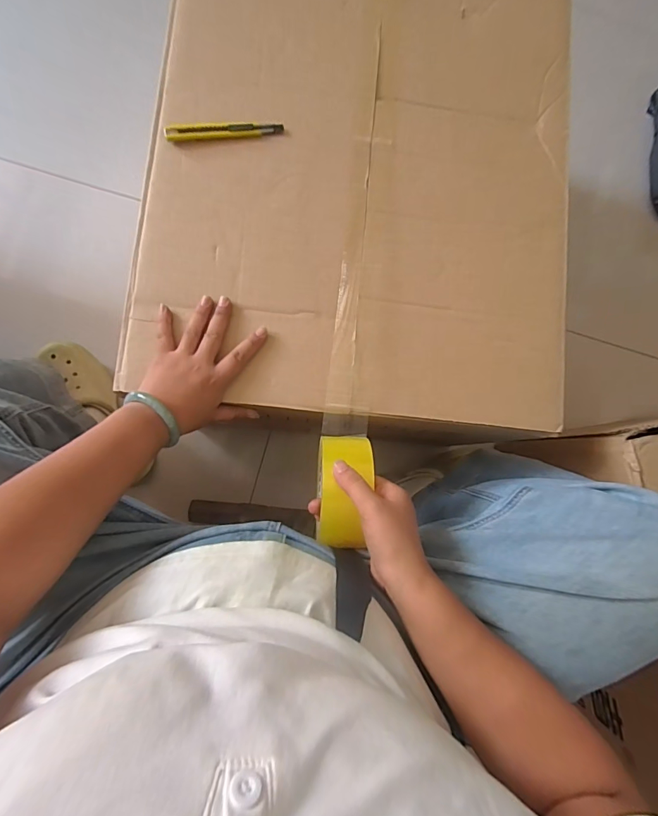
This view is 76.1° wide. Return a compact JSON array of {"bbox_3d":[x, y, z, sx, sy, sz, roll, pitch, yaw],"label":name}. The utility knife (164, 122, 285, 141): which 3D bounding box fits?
[{"bbox_3d":[-0.124,-0.333,0.504,0.137,0.013,0.015,-11,85,-7],"label":"utility knife"}]

